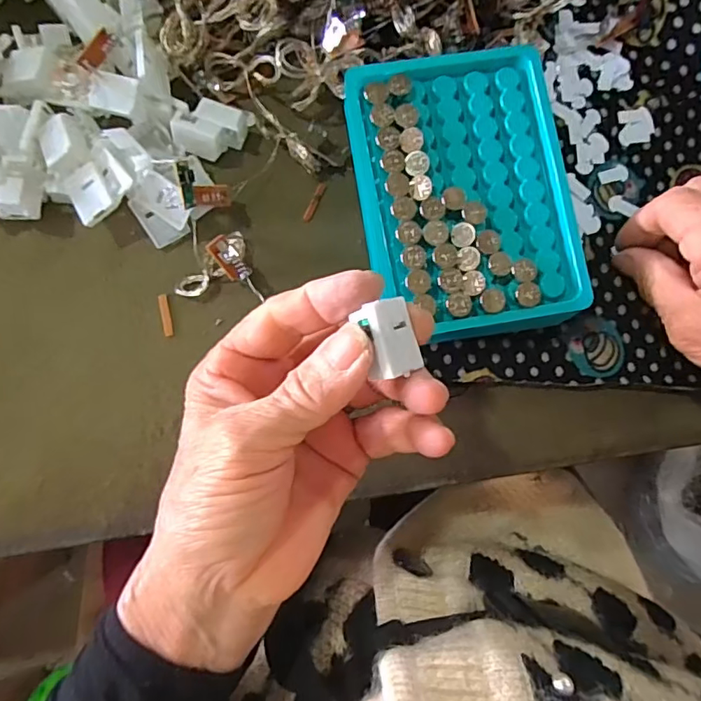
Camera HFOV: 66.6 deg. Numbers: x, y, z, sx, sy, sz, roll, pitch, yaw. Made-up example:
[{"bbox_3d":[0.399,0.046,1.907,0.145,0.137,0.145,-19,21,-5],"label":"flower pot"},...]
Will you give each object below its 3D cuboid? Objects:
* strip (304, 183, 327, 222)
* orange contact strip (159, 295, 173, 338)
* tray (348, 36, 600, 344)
[{"bbox_3d":[-0.019,-0.079,0.284,0.004,0.004,0.023,24,82,-1],"label":"strip"},{"bbox_3d":[-0.095,-0.018,0.272,0.004,0.004,0.022,-12,85,-5],"label":"orange contact strip"},{"bbox_3d":[0.054,-0.075,0.263,0.097,0.034,0.136,-9,84,-5],"label":"tray"}]

